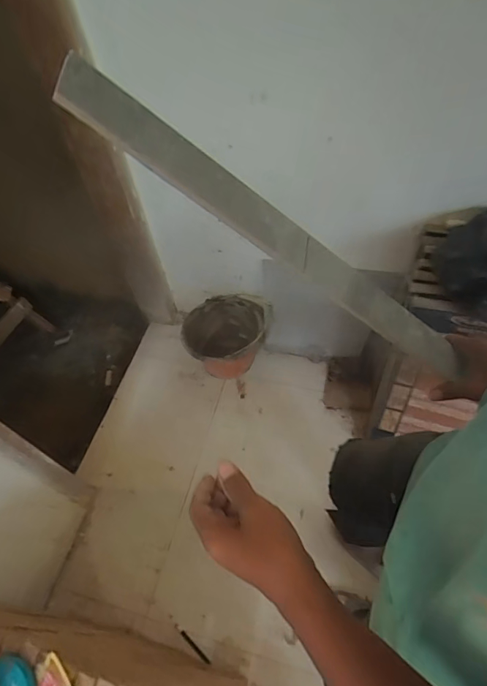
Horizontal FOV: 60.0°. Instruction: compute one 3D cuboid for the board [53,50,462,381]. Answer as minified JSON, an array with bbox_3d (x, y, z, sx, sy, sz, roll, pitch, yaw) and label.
[{"bbox_3d":[0.076,-0.067,0.392,0.013,0.496,0.038,-10,61,48],"label":"board"}]

